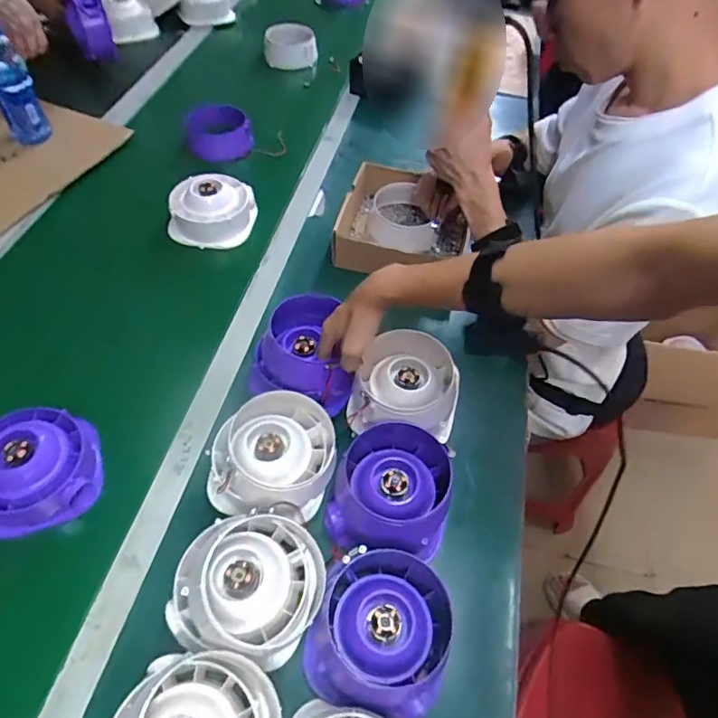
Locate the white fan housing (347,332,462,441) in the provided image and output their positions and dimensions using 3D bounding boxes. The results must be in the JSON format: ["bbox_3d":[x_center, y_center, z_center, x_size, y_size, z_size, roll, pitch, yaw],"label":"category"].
[{"bbox_3d":[0.061,0.029,0.670,0.129,0.071,0.135,12,54,5],"label":"white fan housing"}]

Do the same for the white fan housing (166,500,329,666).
[{"bbox_3d":[-0.108,0.216,0.530,0.142,0.091,0.145,2,53,-2],"label":"white fan housing"}]

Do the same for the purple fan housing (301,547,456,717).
[{"bbox_3d":[0.026,0.264,0.521,0.131,0.082,0.141,16,54,8],"label":"purple fan housing"}]

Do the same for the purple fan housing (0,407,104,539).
[{"bbox_3d":[-0.372,0.123,0.606,0.126,0.075,0.121,2,53,-2],"label":"purple fan housing"}]

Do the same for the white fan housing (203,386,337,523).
[{"bbox_3d":[-0.097,0.119,0.601,0.144,0.095,0.139,-1,53,-5],"label":"white fan housing"}]

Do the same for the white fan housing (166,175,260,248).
[{"bbox_3d":[-0.250,-0.256,0.896,0.136,0.065,0.118,9,53,3],"label":"white fan housing"}]

